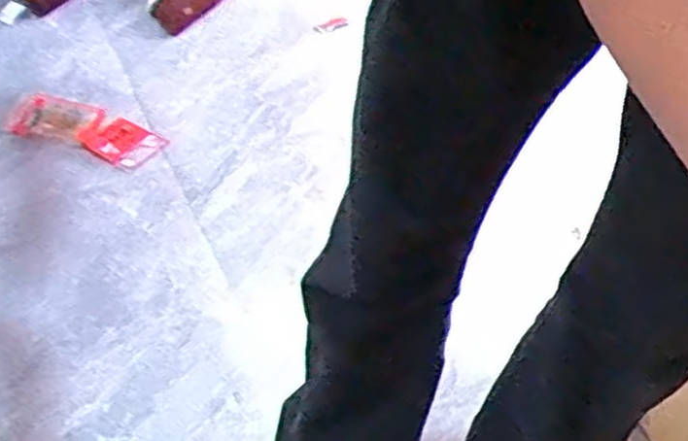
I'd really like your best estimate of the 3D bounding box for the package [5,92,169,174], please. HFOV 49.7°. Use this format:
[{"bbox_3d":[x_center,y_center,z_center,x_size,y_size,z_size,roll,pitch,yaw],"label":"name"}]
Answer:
[{"bbox_3d":[-0.469,-0.167,1.364,0.267,0.026,0.113,17,50,9],"label":"package"}]

